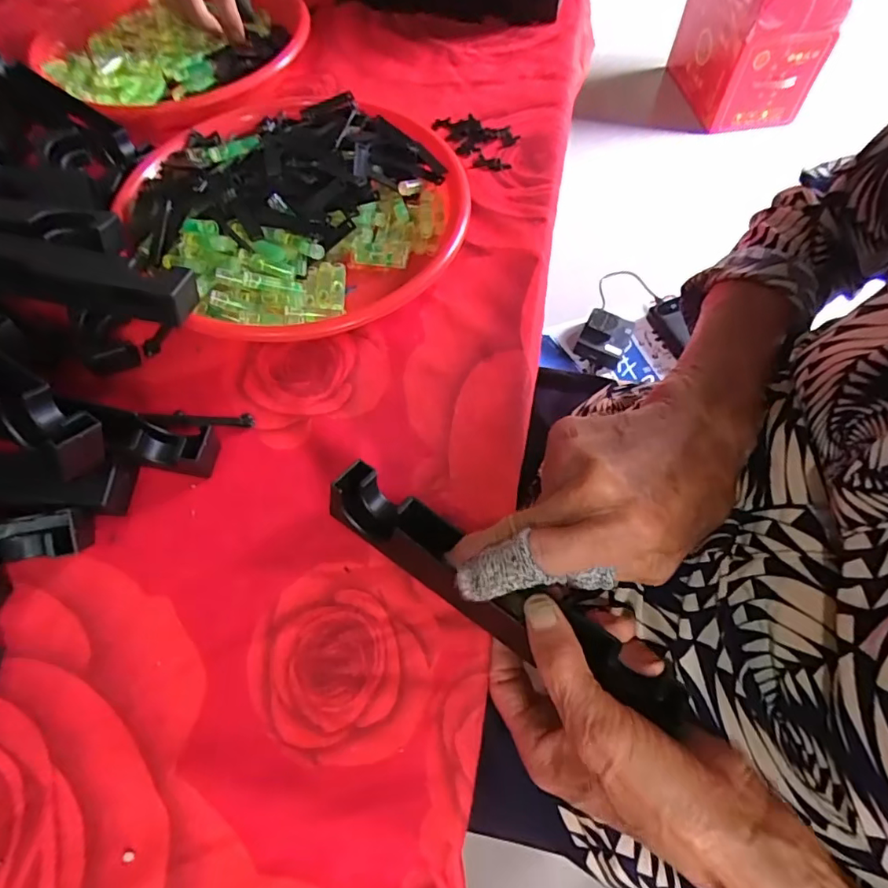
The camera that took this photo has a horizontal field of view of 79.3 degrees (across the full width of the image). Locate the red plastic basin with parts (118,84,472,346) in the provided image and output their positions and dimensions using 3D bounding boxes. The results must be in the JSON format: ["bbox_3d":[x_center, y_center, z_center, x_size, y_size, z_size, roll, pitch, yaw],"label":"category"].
[{"bbox_3d":[-0.102,-0.172,0.385,0.227,0.040,0.229,-1,62,1],"label":"red plastic basin with parts"}]

